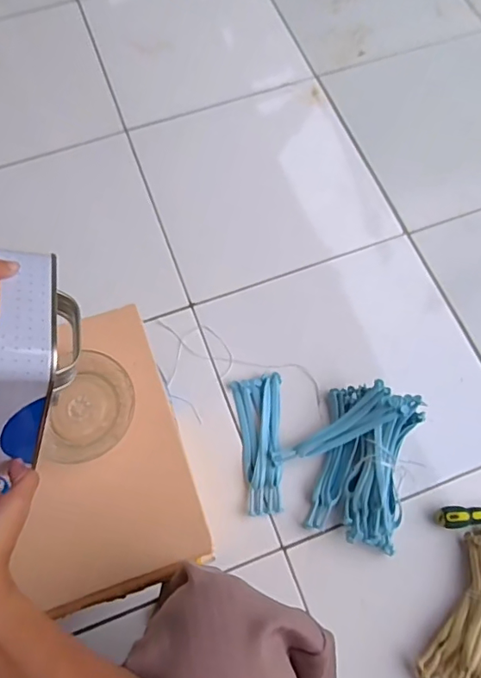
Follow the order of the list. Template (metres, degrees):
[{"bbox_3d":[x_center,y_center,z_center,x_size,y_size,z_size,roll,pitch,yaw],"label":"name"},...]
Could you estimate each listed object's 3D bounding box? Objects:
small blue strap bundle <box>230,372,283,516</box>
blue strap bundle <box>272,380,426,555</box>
[{"bbox_3d":[0.030,0.153,0.758,0.069,0.013,0.203,-2,68,0],"label":"small blue strap bundle"},{"bbox_3d":[0.154,0.166,0.724,0.171,0.059,0.211,14,69,6],"label":"blue strap bundle"}]

